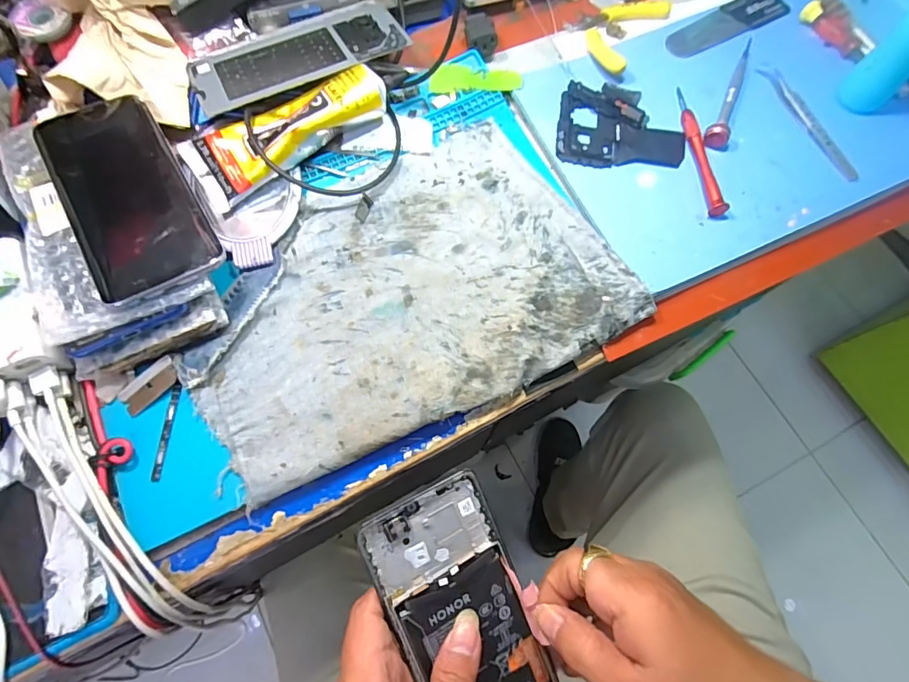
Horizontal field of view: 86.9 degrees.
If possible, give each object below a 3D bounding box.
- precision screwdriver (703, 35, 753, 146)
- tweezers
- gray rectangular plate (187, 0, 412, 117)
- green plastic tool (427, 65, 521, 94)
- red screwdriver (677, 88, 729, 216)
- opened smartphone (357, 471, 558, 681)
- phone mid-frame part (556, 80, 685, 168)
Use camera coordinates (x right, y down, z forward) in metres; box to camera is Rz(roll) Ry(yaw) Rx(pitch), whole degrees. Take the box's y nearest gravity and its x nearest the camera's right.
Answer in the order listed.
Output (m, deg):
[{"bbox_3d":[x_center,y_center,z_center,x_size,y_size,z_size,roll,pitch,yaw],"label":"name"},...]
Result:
[{"bbox_3d":[0.222,-0.201,0.377,0.017,0.011,0.118,25,73,8],"label":"precision screwdriver"},{"bbox_3d":[0.273,-0.170,0.370,0.013,0.006,0.113,-23,72,-7],"label":"tweezers"},{"bbox_3d":[-0.118,-0.217,0.363,0.157,0.007,0.070,-26,67,-9],"label":"gray rectangular plate"},{"bbox_3d":[0.017,-0.208,0.378,0.070,0.008,0.023,-1,71,0],"label":"green plastic tool"},{"bbox_3d":[0.183,-0.145,0.361,0.010,0.010,0.113,-6,71,-2],"label":"red screwdriver"},{"bbox_3d":[0.008,0.159,0.269,0.071,0.008,0.158,-23,94,-18],"label":"opened smartphone"},{"bbox_3d":[0.127,-0.169,0.369,0.096,0.006,0.076,0,71,0],"label":"phone mid-frame part"}]

